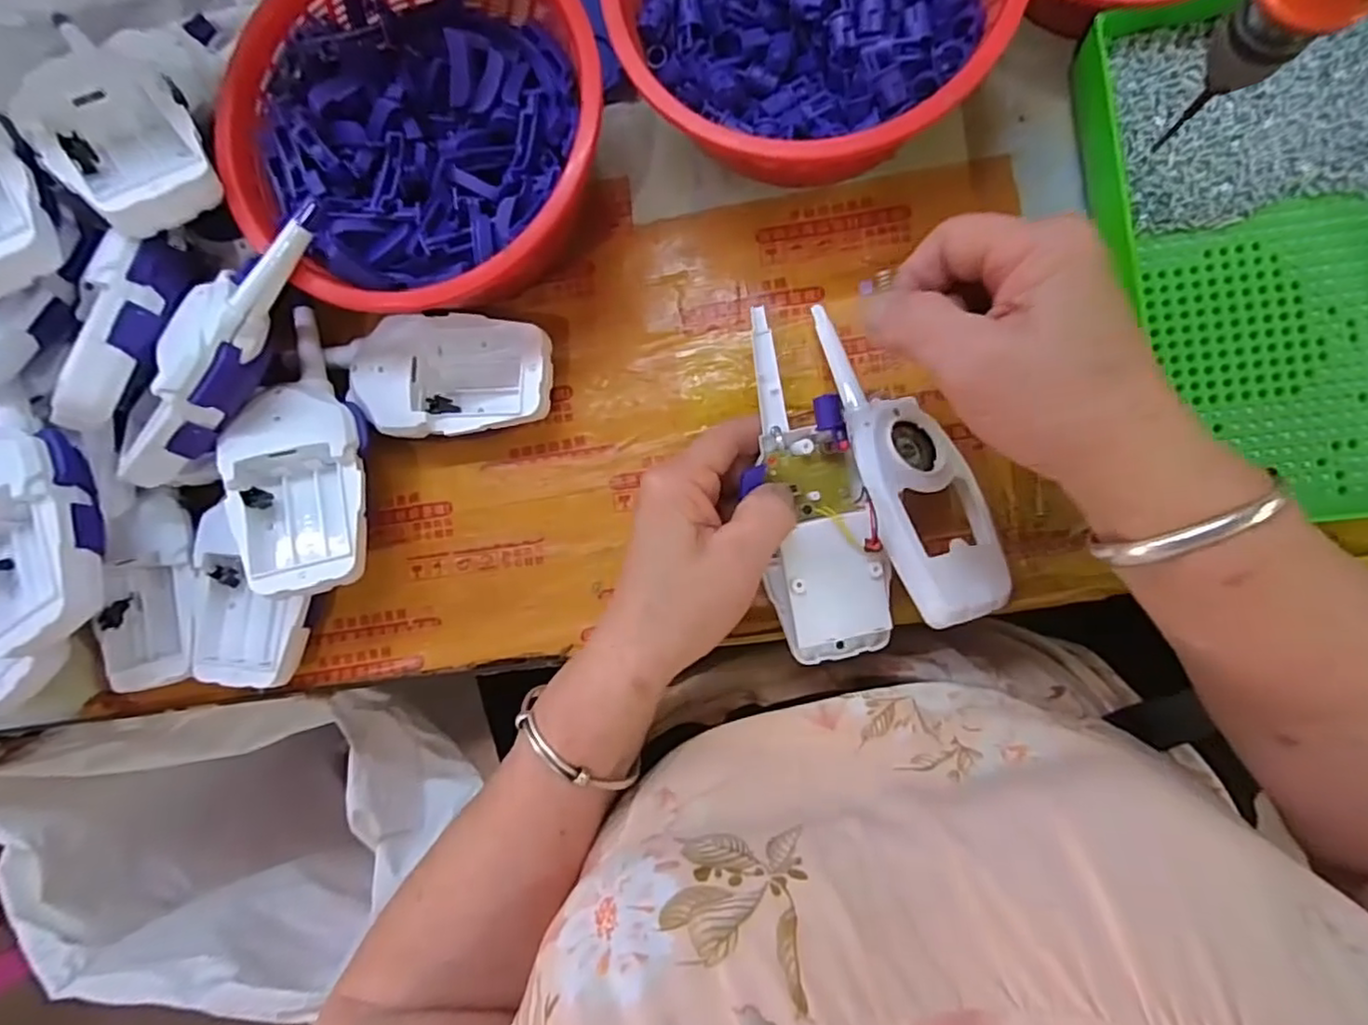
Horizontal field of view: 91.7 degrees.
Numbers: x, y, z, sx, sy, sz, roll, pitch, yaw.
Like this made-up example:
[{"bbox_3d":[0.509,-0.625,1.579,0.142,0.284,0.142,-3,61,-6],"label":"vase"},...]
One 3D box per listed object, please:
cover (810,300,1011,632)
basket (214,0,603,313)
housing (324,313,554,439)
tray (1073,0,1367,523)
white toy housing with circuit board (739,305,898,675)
[{"bbox_3d":[0.104,-0.027,0.316,0.057,0.013,0.158,-17,75,-21],"label":"cover"},{"bbox_3d":[-0.126,-0.182,0.332,0.173,0.064,0.178,0,87,6],"label":"basket"},{"bbox_3d":[-0.129,-0.071,0.357,0.120,0.033,0.061,-4,87,5],"label":"housing"},{"bbox_3d":[0.275,-0.117,0.299,0.160,0.044,0.241,-6,86,5],"label":"tray"},{"bbox_3d":[0.058,-0.010,0.312,0.054,0.024,0.162,-12,88,5],"label":"white toy housing with circuit board"}]

